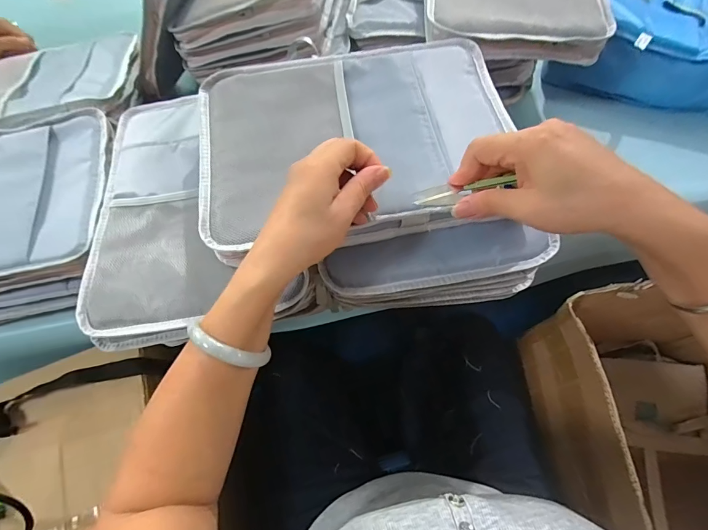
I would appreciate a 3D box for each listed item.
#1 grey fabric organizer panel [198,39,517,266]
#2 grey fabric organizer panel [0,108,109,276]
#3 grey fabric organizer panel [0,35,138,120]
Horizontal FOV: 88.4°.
[{"bbox_3d":[0.001,-0.130,0.381,0.313,0.032,0.216,-11,73,-4],"label":"grey fabric organizer panel"},{"bbox_3d":[-0.464,-0.079,0.449,0.305,0.026,0.218,-14,62,-4],"label":"grey fabric organizer panel"},{"bbox_3d":[-0.491,-0.275,0.549,0.306,0.030,0.191,-10,62,-2],"label":"grey fabric organizer panel"}]

